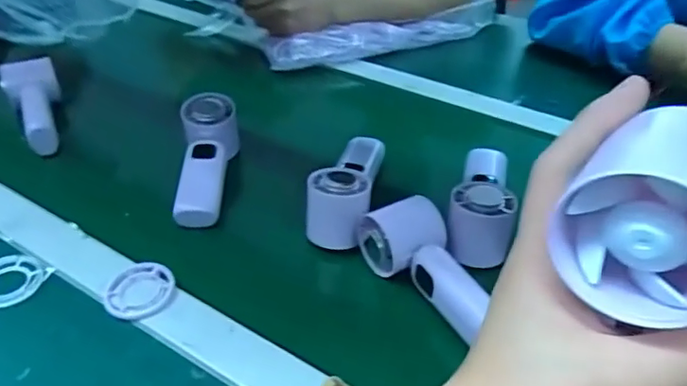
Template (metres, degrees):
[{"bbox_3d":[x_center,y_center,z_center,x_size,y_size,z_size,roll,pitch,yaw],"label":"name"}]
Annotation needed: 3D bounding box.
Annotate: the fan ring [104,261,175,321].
[{"bbox_3d":[-0.159,0.075,0.451,0.050,0.006,0.053,1,39,-1],"label":"fan ring"}]

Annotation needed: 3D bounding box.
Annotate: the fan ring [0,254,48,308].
[{"bbox_3d":[-0.272,0.071,0.465,0.054,0.011,0.048,-28,47,-32],"label":"fan ring"}]

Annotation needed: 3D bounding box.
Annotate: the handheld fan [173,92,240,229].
[{"bbox_3d":[-0.137,-0.031,0.568,0.052,0.038,0.154,1,57,-1],"label":"handheld fan"}]

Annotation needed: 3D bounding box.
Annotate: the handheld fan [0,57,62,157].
[{"bbox_3d":[-0.346,-0.092,0.649,0.056,0.047,0.134,-16,54,-20],"label":"handheld fan"}]

